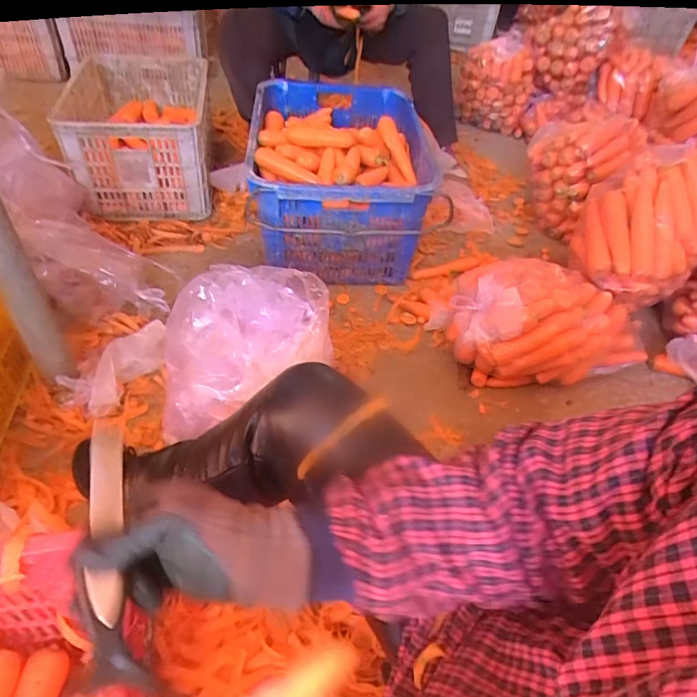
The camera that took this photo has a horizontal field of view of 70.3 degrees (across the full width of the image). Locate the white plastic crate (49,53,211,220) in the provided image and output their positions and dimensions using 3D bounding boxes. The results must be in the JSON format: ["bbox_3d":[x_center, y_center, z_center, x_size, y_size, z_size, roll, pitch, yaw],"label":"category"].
[{"bbox_3d":[-0.592,-0.627,1.443,0.356,0.238,0.528,-4,47,-11],"label":"white plastic crate"}]

